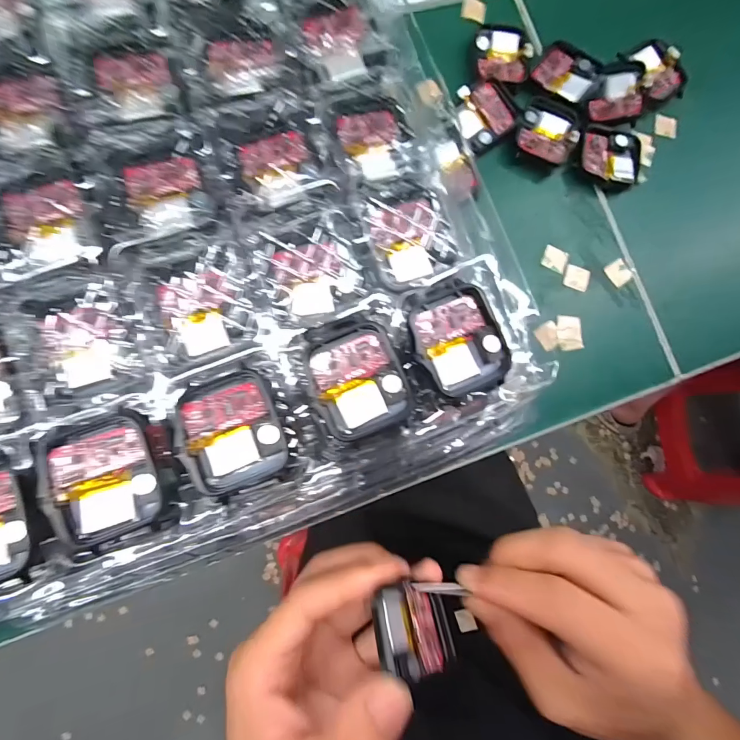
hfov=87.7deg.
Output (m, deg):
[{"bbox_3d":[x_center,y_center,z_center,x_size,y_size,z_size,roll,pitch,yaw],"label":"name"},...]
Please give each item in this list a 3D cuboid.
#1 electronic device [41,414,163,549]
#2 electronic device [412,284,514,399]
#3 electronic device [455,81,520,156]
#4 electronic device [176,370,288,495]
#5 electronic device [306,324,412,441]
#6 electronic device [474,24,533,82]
[{"bbox_3d":[-0.101,0.041,0.148,0.037,0.011,0.044,-20,85,-8],"label":"electronic device"},{"bbox_3d":[0.038,-0.011,0.162,0.038,0.007,0.043,-25,86,-8],"label":"electronic device"},{"bbox_3d":[0.075,-0.167,0.250,0.036,0.007,0.039,-30,86,-9],"label":"electronic device"},{"bbox_3d":[-0.054,0.024,0.150,0.037,0.007,0.043,-19,85,-8],"label":"electronic device"},{"bbox_3d":[-0.005,0.005,0.156,0.035,0.006,0.043,-22,85,-8],"label":"electronic device"},{"bbox_3d":[0.089,-0.212,0.257,0.035,0.007,0.042,2,82,-5],"label":"electronic device"}]

